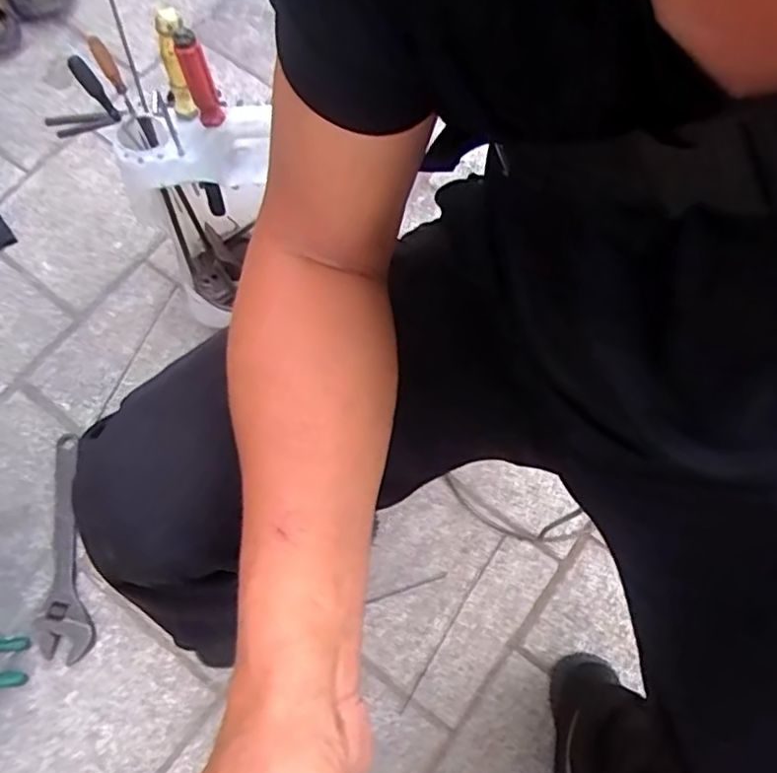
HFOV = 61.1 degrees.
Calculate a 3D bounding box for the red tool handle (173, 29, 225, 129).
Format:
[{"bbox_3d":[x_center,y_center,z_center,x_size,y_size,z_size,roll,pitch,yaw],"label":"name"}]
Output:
[{"bbox_3d":[-0.180,-0.293,0.624,0.025,0.097,0.030,-22,71,-9],"label":"red tool handle"}]

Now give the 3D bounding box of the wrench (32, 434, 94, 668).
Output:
[{"bbox_3d":[-0.436,0.209,0.866,0.068,0.022,0.297,-12,70,-7],"label":"wrench"}]

